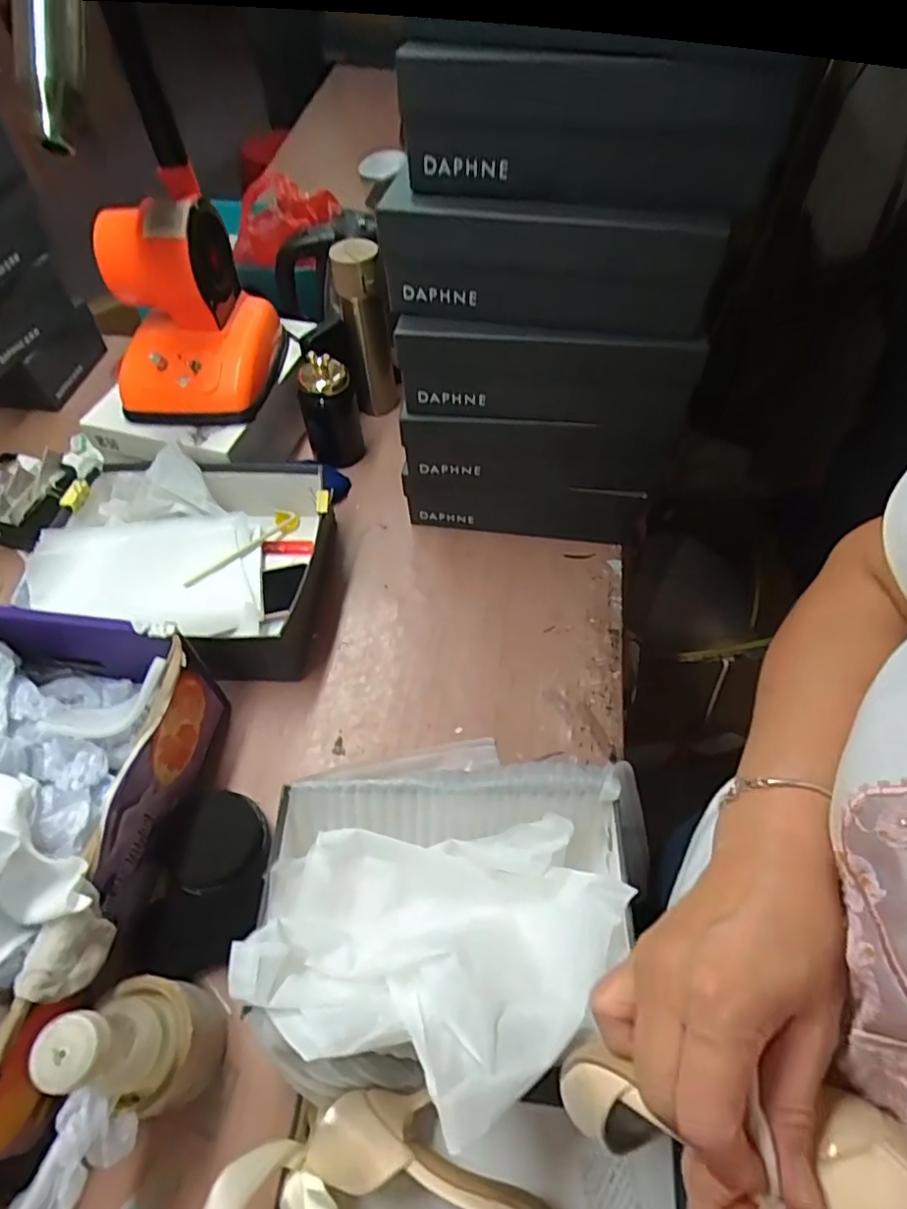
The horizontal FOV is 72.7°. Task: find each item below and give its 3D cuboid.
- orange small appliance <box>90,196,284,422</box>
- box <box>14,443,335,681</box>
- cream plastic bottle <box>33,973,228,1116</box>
[{"bbox_3d":[-0.335,-0.370,0.772,0.170,0.196,0.198,5,56,5],"label":"orange small appliance"},{"bbox_3d":[-0.318,-0.055,0.741,0.320,0.127,0.278,8,56,7],"label":"box"},{"bbox_3d":[-0.228,0.313,0.442,0.076,0.181,0.079,4,56,4],"label":"cream plastic bottle"}]

